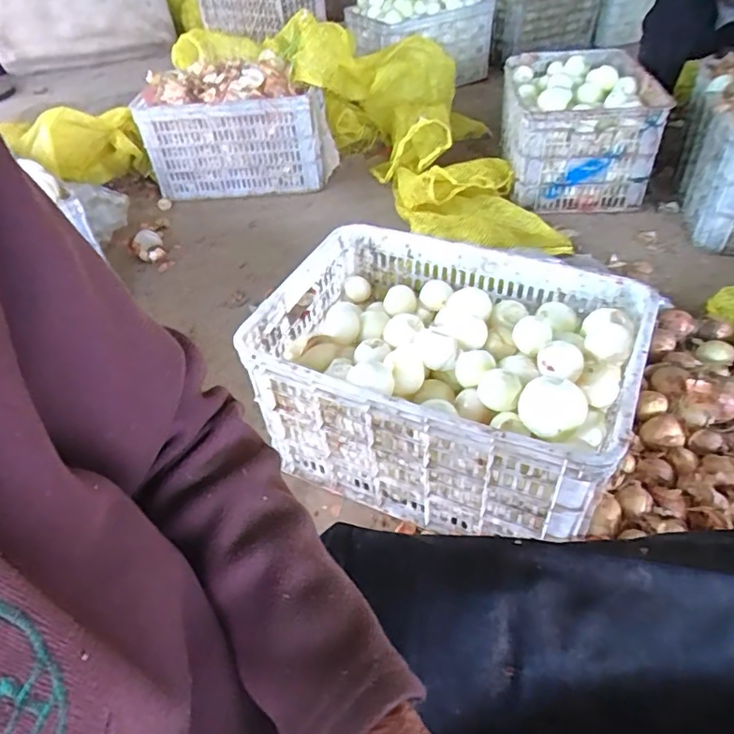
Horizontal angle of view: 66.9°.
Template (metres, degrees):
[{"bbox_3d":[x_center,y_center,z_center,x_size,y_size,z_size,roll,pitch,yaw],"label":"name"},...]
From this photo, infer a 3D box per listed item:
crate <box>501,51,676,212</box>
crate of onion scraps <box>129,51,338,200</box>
[{"bbox_3d":[0.531,-0.638,1.457,0.321,0.231,0.457,0,44,5],"label":"crate"},{"bbox_3d":[-0.386,-0.733,1.729,0.590,0.316,0.284,0,44,4],"label":"crate of onion scraps"}]

